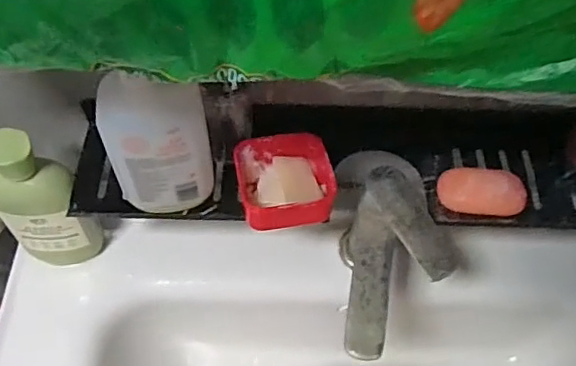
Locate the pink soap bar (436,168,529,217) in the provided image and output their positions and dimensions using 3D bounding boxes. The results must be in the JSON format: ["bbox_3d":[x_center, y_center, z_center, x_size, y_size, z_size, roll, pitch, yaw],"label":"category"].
[{"bbox_3d":[0.190,0.008,0.561,0.083,0.019,0.046,-1,59,-2],"label":"pink soap bar"}]

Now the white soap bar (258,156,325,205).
[{"bbox_3d":[0.000,-0.003,0.555,0.058,0.019,0.060,-6,59,-5],"label":"white soap bar"}]

